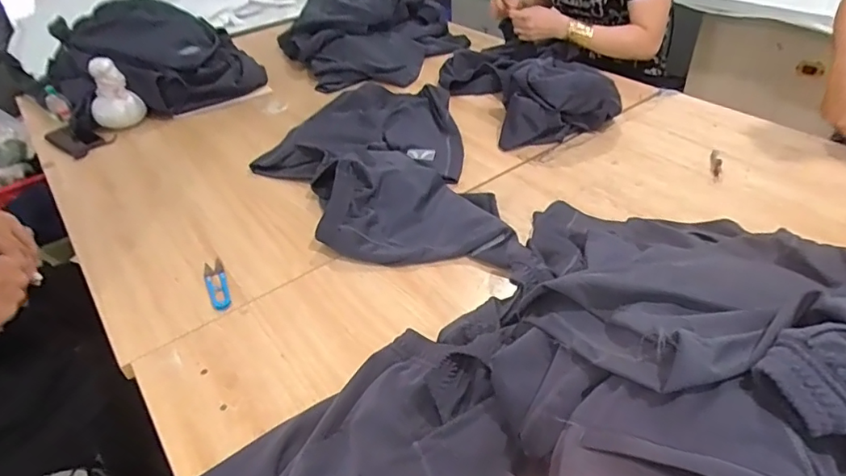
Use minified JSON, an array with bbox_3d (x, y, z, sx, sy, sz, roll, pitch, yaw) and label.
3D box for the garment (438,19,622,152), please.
[{"bbox_3d":[0.226,-0.369,1.167,0.325,0.122,0.427,-9,39,-5],"label":"garment"}]

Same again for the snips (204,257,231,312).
[{"bbox_3d":[-0.313,0.072,0.794,0.032,0.012,0.120,-22,42,-20],"label":"snips"}]

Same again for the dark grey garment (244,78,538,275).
[{"bbox_3d":[-0.027,-0.157,0.977,0.584,0.067,0.512,14,43,22],"label":"dark grey garment"}]

